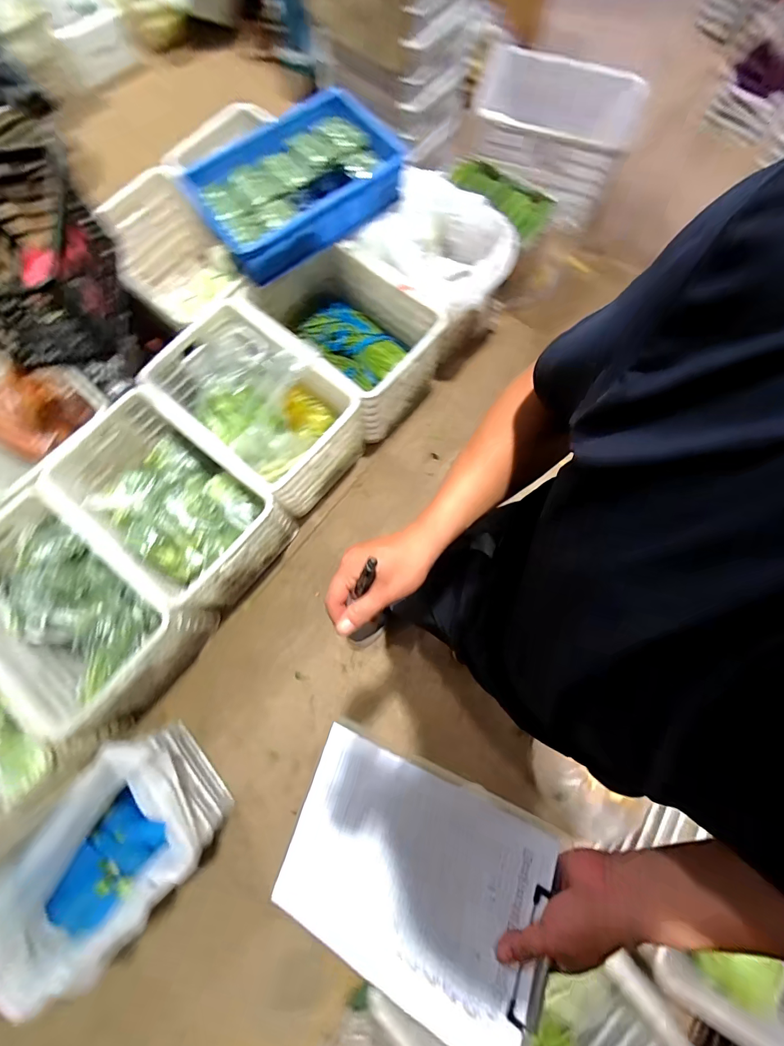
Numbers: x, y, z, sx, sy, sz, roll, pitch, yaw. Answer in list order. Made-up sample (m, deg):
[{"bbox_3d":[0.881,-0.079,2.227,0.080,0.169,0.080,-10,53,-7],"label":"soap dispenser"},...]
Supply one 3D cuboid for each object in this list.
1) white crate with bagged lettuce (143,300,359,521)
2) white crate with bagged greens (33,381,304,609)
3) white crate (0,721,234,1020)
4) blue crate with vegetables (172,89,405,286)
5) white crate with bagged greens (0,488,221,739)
[{"bbox_3d":[-0.443,-0.379,1.352,0.609,0.334,0.420,40,81,9],"label":"white crate with bagged lettuce"},{"bbox_3d":[-0.694,-0.074,1.283,0.636,0.342,0.416,40,81,9],"label":"white crate with bagged greens"},{"bbox_3d":[-0.754,0.855,1.053,0.391,0.260,0.534,43,81,9],"label":"white crate"},{"bbox_3d":[-0.302,-1.095,1.306,0.642,0.179,0.378,-34,79,-7],"label":"blue crate with vegetables"},{"bbox_3d":[-0.935,0.254,1.192,0.613,0.297,0.420,37,80,8],"label":"white crate with bagged greens"}]

